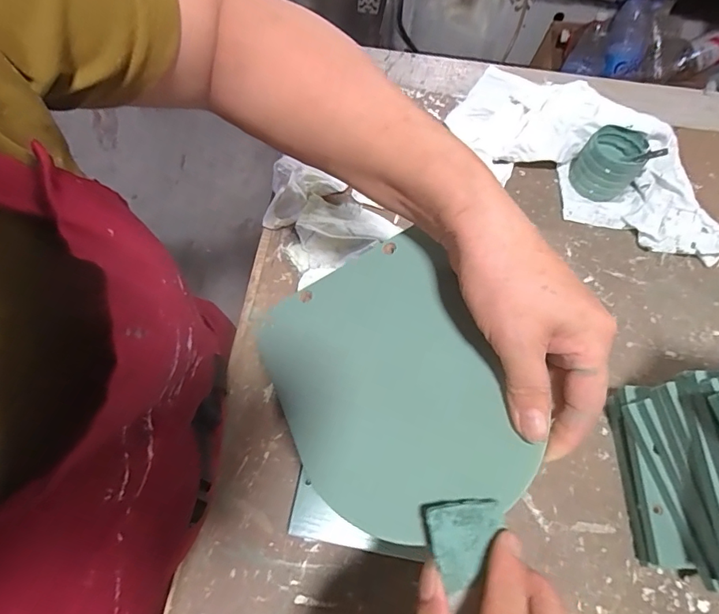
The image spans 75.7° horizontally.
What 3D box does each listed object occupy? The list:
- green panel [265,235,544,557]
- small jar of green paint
[{"bbox_3d":[0.013,0.043,0.272,0.125,0.005,0.163,-29,61,8],"label":"green panel"},{"bbox_3d":[0.297,-0.171,0.544,0.064,0.071,0.069,1,64,-3],"label":"small jar of green paint"}]

